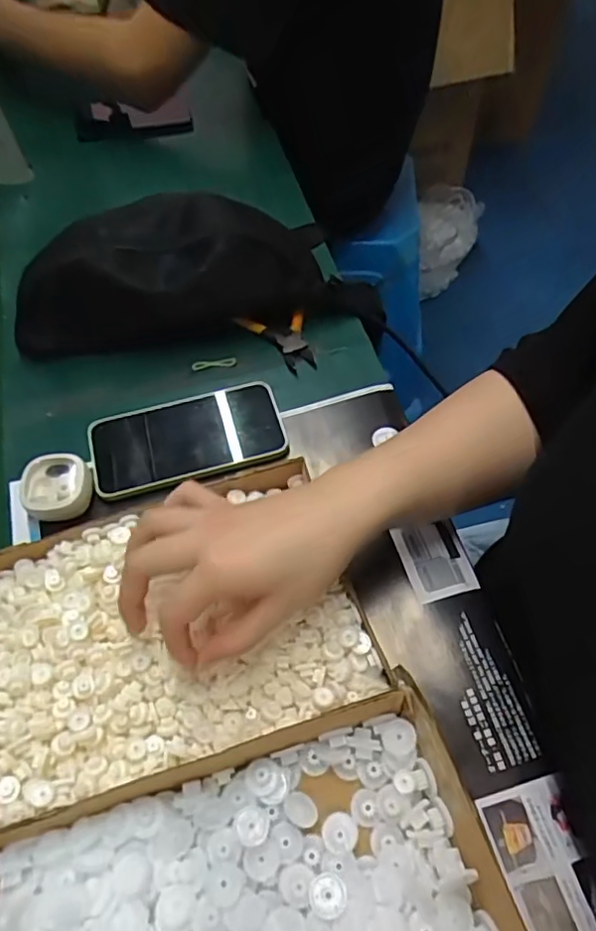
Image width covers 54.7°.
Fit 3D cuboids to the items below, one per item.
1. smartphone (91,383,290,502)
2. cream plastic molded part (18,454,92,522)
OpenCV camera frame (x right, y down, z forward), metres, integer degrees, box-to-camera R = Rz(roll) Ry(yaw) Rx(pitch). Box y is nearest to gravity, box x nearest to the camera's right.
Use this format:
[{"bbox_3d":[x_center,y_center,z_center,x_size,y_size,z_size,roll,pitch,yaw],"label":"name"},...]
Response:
[{"bbox_3d":[-0.095,-0.026,0.499,0.163,0.011,0.083,-16,61,-7],"label":"smartphone"},{"bbox_3d":[-0.194,0.016,0.459,0.049,0.019,0.047,-9,60,-3],"label":"cream plastic molded part"}]

